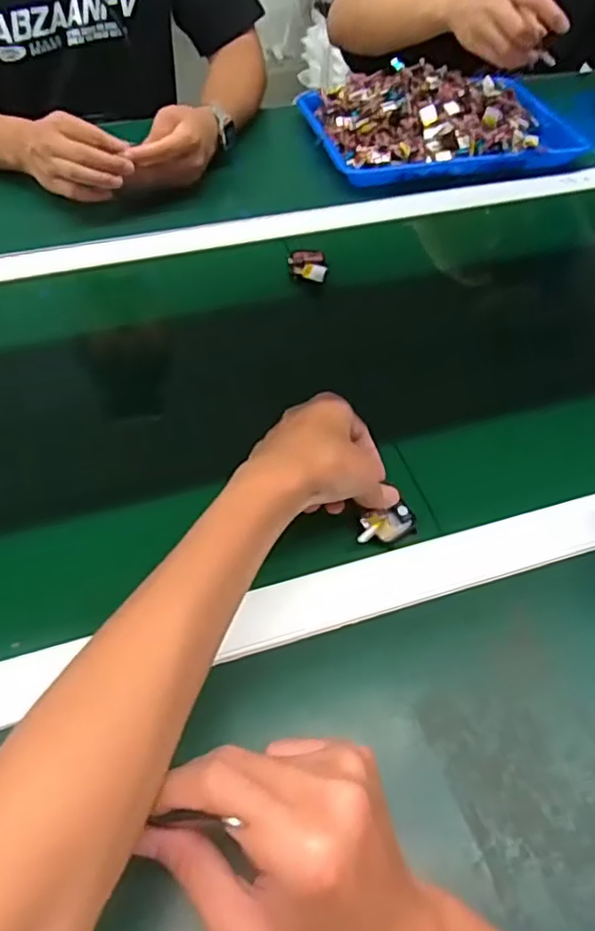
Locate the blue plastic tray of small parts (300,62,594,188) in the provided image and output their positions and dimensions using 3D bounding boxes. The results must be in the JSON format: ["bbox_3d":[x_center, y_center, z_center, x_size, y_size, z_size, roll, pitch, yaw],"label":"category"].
[{"bbox_3d":[0.185,-0.455,0.822,0.335,0.069,0.222,-6,50,-10],"label":"blue plastic tray of small parts"}]

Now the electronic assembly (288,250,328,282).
[{"bbox_3d":[0.011,-0.206,0.642,0.038,0.011,0.050,1,49,-5],"label":"electronic assembly"}]

